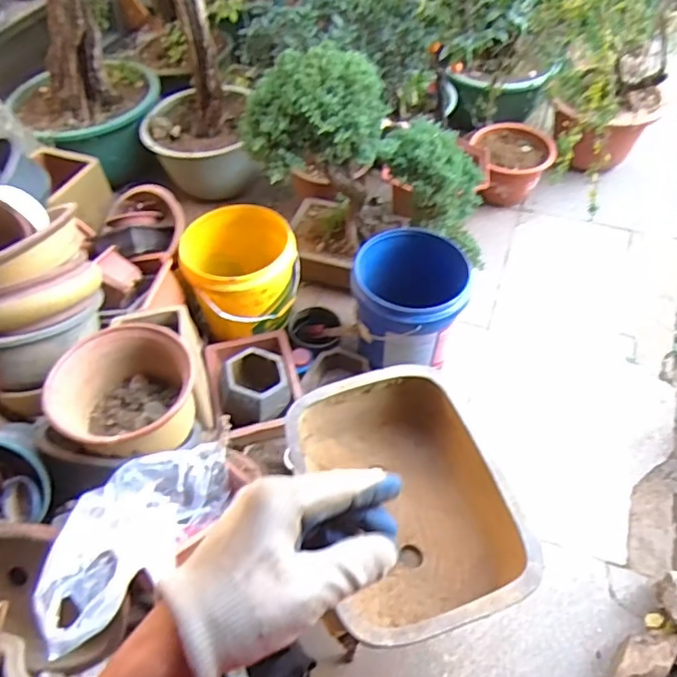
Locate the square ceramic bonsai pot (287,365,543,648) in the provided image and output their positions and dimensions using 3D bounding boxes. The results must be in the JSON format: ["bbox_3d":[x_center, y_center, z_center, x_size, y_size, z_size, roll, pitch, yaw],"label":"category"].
[{"bbox_3d":[0.116,0.310,1.074,0.346,0.202,0.463,-16,53,-11],"label":"square ceramic bonsai pot"}]

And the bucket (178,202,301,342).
[{"bbox_3d":[-0.262,-0.196,1.581,0.289,0.262,0.308,-1,52,1],"label":"bucket"}]

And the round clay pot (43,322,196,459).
[{"bbox_3d":[-0.401,0.114,1.107,0.233,0.153,0.255,33,60,24],"label":"round clay pot"}]

